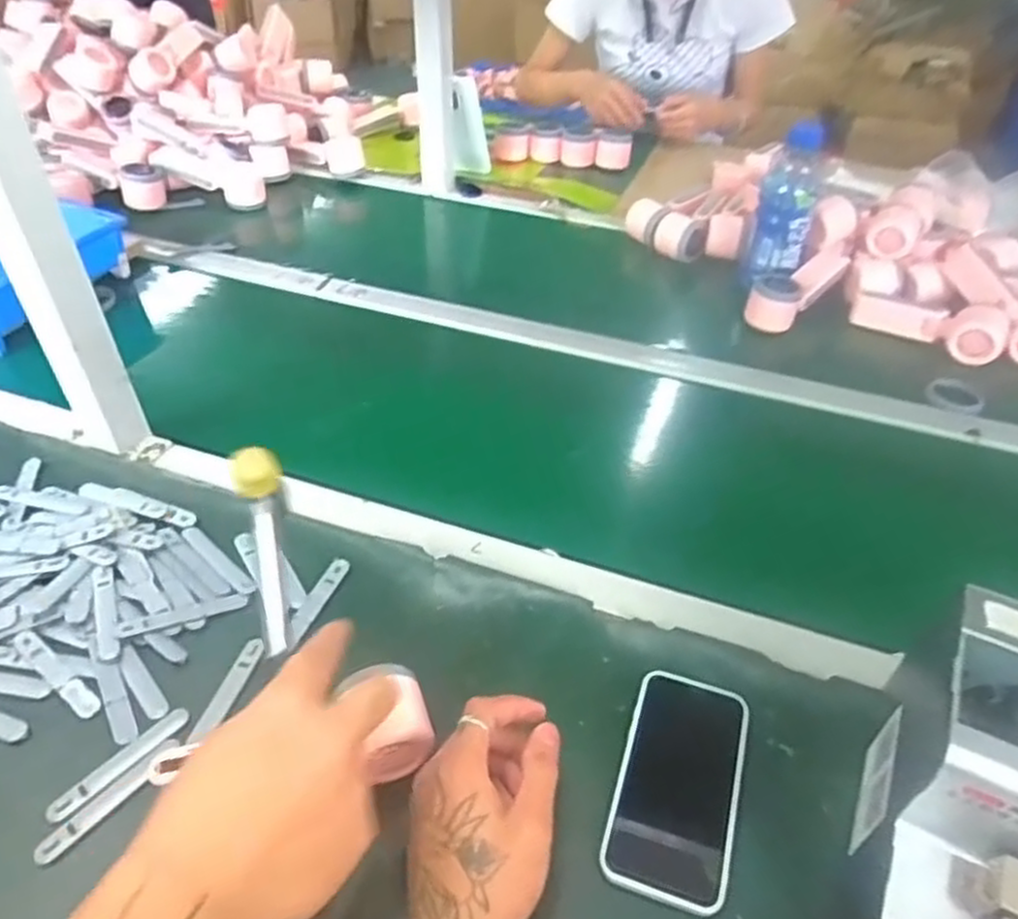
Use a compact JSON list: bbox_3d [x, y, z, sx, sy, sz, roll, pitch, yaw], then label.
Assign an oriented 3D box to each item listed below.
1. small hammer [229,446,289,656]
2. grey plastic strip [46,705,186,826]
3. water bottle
[{"bbox_3d":[-0.134,0.050,0.418,0.025,0.023,0.113,-10,74,-13],"label":"small hammer"},{"bbox_3d":[-0.254,0.199,0.494,0.015,0.004,0.093,38,51,21],"label":"grey plastic strip"},{"bbox_3d":[0.348,-0.317,0.935,0.071,0.170,0.057,11,43,9],"label":"water bottle"}]

